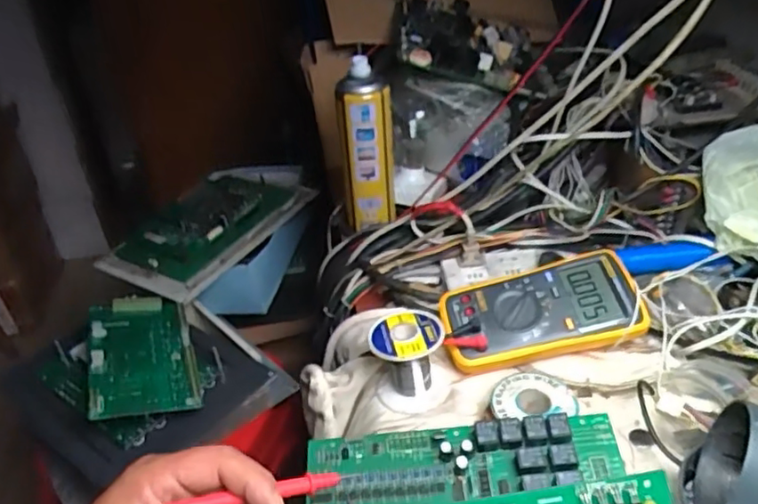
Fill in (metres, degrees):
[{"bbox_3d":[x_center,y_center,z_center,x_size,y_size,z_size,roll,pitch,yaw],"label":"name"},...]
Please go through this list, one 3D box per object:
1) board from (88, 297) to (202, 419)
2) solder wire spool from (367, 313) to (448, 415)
[{"bbox_3d":[-0.290,0.122,0.766,0.119,0.013,0.198,0,38,-24],"label":"board"},{"bbox_3d":[0.028,0.095,0.545,0.057,0.067,0.061,-4,34,3],"label":"solder wire spool"}]

